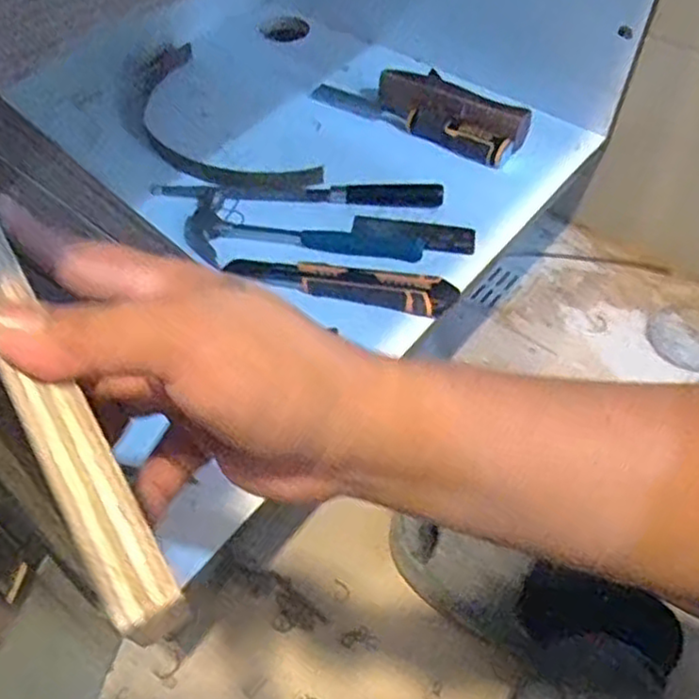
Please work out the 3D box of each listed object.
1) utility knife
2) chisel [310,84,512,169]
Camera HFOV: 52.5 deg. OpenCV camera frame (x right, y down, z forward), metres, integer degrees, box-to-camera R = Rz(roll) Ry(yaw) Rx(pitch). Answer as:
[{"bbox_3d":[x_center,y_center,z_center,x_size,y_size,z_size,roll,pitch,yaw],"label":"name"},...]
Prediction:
[{"bbox_3d":[-0.008,-0.068,0.719,0.229,0.016,0.040,9,53,6],"label":"utility knife"},{"bbox_3d":[0.070,-0.292,0.890,0.278,0.029,0.033,27,57,19],"label":"chisel"}]

